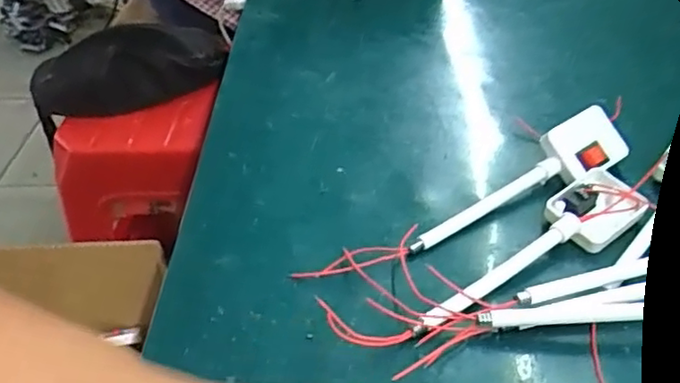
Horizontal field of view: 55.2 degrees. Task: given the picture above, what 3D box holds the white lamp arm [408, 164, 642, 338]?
[{"bbox_3d":[0.099,0.033,0.342,0.151,0.019,0.036,-26,46,-26],"label":"white lamp arm"}]

